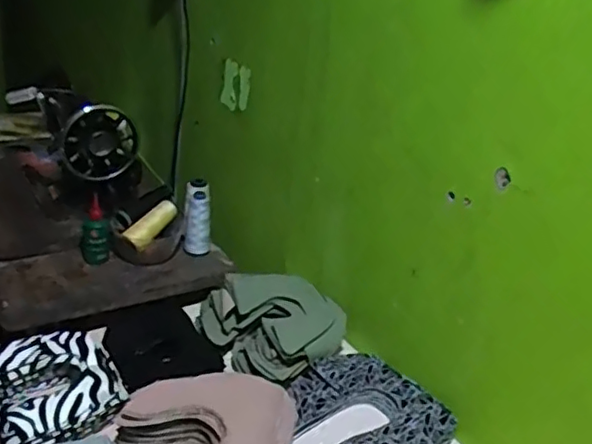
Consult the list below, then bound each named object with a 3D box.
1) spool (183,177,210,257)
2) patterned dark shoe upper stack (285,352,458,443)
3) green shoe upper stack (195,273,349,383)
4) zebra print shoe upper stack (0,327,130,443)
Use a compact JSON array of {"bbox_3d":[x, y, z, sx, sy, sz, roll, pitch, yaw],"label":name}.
[{"bbox_3d":[-0.178,-0.002,1.133,0.047,0.125,0.041,3,26,-10],"label":"spool"},{"bbox_3d":[0.078,0.241,0.781,0.181,0.030,0.182,-15,34,-38],"label":"patterned dark shoe upper stack"},{"bbox_3d":[-0.025,0.137,0.894,0.177,0.072,0.172,-13,32,-36],"label":"green shoe upper stack"},{"bbox_3d":[-0.287,0.198,0.762,0.148,0.058,0.165,-11,31,-33],"label":"zebra print shoe upper stack"}]

